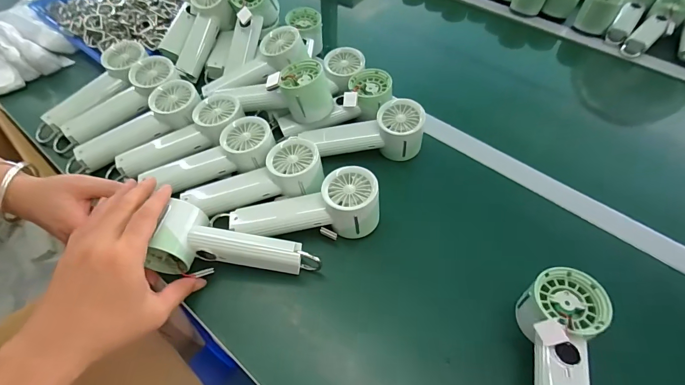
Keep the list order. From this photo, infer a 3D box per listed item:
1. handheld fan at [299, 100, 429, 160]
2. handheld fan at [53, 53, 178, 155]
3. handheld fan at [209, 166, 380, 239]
[{"bbox_3d":[0.028,-0.084,0.478,0.169,0.063,0.057,0,53,-2],"label":"handheld fan"},{"bbox_3d":[-0.321,-0.123,0.495,0.193,0.036,0.052,-43,64,-8],"label":"handheld fan"},{"bbox_3d":[-0.051,0.014,0.401,0.190,0.058,0.061,-1,53,-2],"label":"handheld fan"}]

